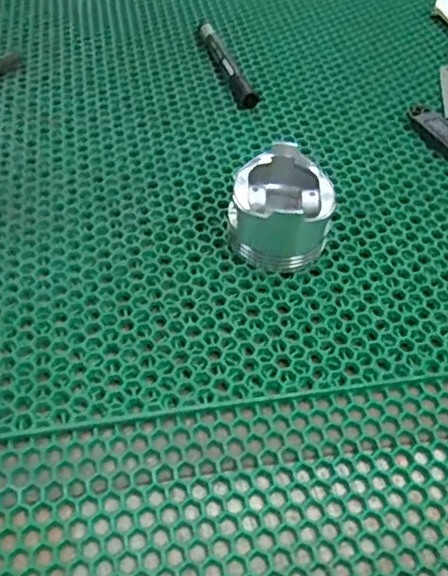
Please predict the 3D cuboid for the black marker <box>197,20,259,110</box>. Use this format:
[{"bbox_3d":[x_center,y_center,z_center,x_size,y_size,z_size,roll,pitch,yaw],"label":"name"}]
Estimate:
[{"bbox_3d":[-0.002,-0.227,0.590,0.019,0.017,0.152,-14,54,-16],"label":"black marker"}]

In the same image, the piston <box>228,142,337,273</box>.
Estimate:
[{"bbox_3d":[0.042,-0.054,0.428,0.065,0.056,0.068,28,54,17],"label":"piston"}]

